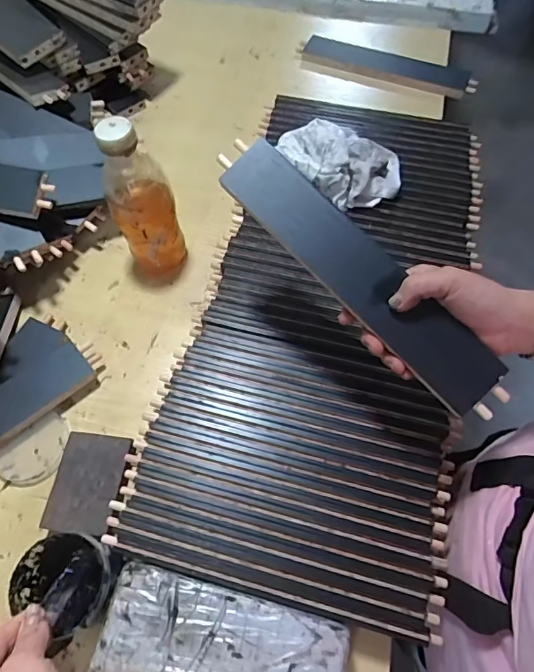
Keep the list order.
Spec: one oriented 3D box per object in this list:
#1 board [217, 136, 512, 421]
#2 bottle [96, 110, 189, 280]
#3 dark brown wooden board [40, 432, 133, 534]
[{"bbox_3d":[0.077,-0.055,0.395,0.056,0.012,0.300,-44,83,0],"label":"board"},{"bbox_3d":[-0.143,-0.147,0.549,0.072,0.211,0.062,-17,66,-8],"label":"bottle"},{"bbox_3d":[-0.184,0.150,0.482,0.080,0.010,0.098,3,63,12],"label":"dark brown wooden board"}]

